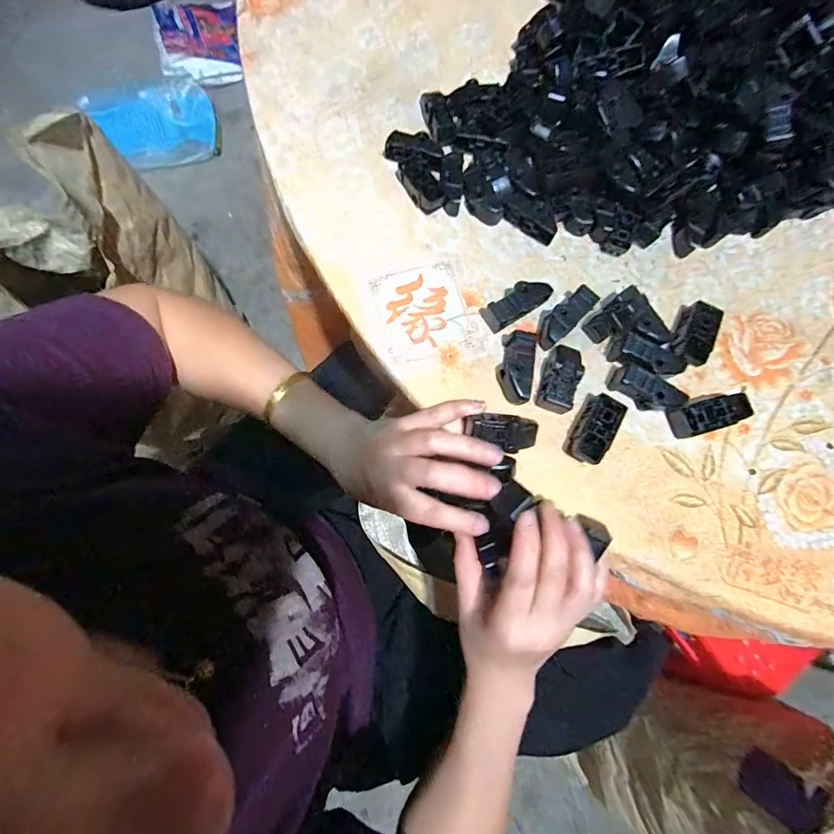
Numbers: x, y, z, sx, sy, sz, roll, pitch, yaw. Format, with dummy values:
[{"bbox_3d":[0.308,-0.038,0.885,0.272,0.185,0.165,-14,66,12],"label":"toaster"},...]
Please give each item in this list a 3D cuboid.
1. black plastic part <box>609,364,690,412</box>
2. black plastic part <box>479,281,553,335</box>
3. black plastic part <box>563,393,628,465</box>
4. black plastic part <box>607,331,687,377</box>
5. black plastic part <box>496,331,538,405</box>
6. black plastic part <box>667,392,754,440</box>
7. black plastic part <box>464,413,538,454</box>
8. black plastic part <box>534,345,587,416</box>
[{"bbox_3d":[0.164,-0.017,0.308,0.048,0.025,0.018,32,80,5],"label":"black plastic part"},{"bbox_3d":[0.073,-0.084,0.319,0.050,0.022,0.020,-29,81,-6],"label":"black plastic part"},{"bbox_3d":[0.125,0.009,0.304,0.024,0.019,0.047,30,80,5],"label":"black plastic part"},{"bbox_3d":[0.165,-0.042,0.313,0.051,0.020,0.022,24,79,4],"label":"black plastic part"},{"bbox_3d":[0.071,-0.037,0.308,0.022,0.026,0.051,3,79,0],"label":"black plastic part"},{"bbox_3d":[0.209,0.000,0.309,0.051,0.018,0.021,-16,80,-4],"label":"black plastic part"},{"bbox_3d":[0.057,0.010,0.290,0.048,0.011,0.024,12,79,-7],"label":"black plastic part"},{"bbox_3d":[0.103,-0.029,0.310,0.026,0.016,0.048,19,79,3],"label":"black plastic part"}]

